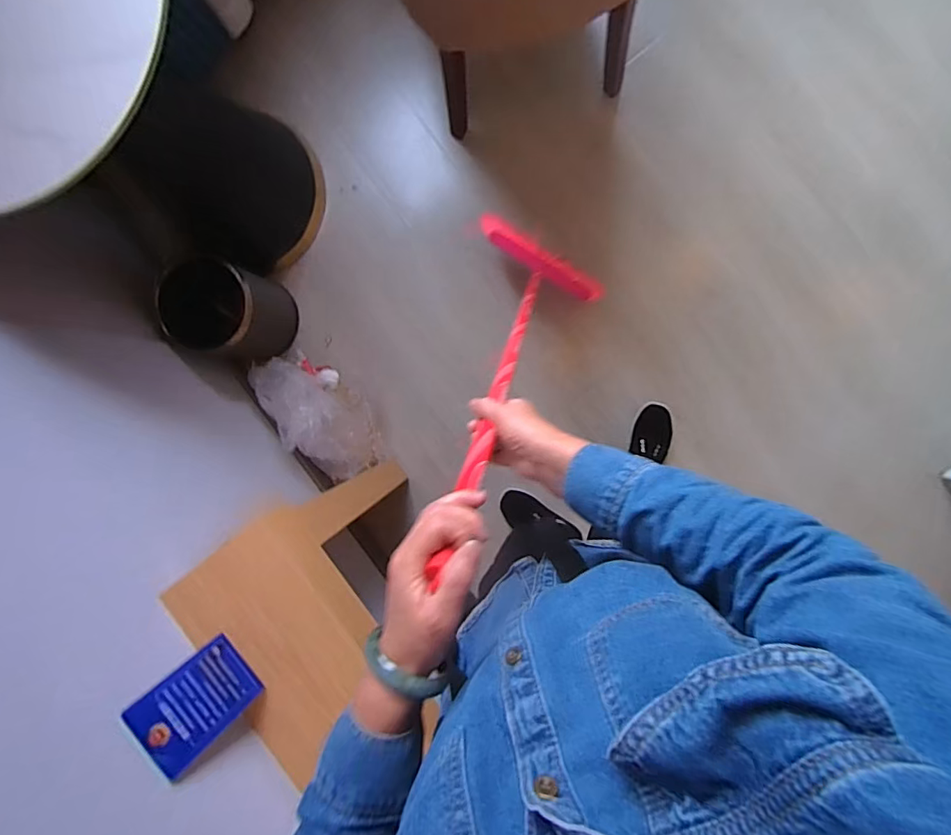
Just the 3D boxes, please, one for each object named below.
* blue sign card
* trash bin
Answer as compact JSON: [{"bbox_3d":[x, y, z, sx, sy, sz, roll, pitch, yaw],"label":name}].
[{"bbox_3d":[-0.339,0.349,0.617,0.010,0.150,0.096,-44,88,20],"label":"blue sign card"},{"bbox_3d":[-0.631,-0.271,1.278,0.236,0.253,0.227,0,93,5],"label":"trash bin"}]

